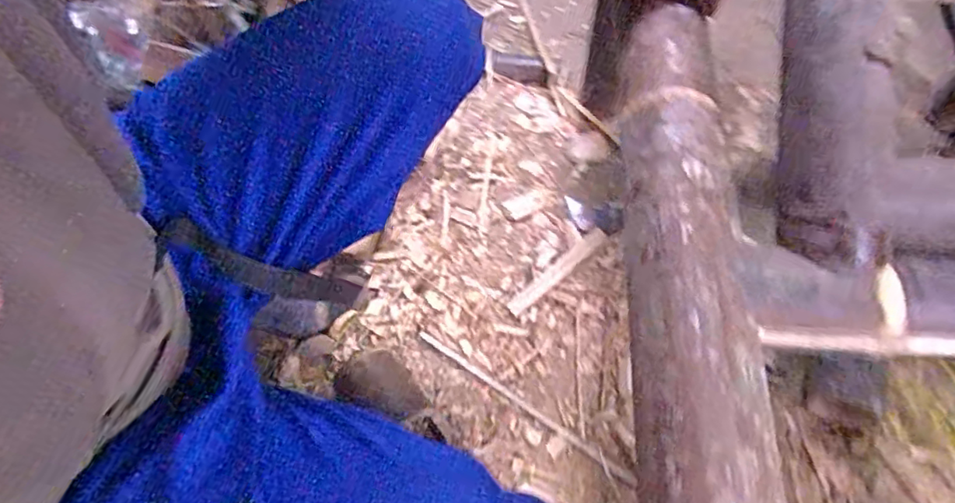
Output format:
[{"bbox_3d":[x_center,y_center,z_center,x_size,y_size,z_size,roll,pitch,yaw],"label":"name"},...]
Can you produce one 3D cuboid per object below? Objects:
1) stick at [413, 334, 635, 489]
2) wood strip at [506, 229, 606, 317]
[{"bbox_3d":[0.052,0.179,0.679,0.302,0.009,0.013,32,67,18],"label":"stick"},{"bbox_3d":[0.107,0.026,0.760,0.170,0.004,0.022,-39,66,-17],"label":"wood strip"}]

